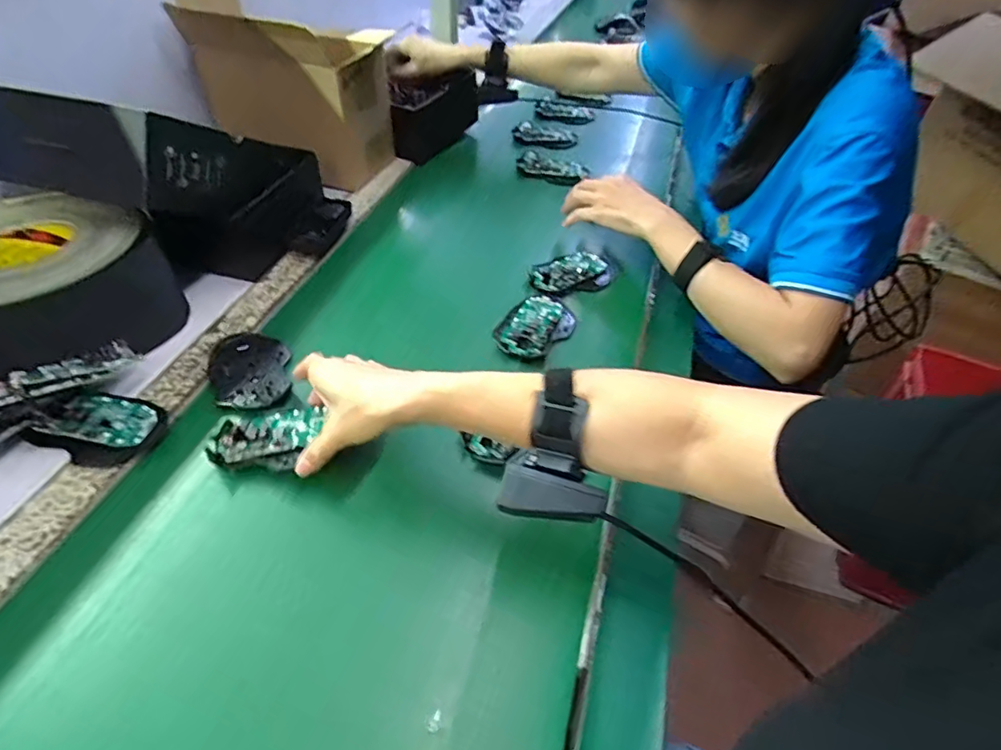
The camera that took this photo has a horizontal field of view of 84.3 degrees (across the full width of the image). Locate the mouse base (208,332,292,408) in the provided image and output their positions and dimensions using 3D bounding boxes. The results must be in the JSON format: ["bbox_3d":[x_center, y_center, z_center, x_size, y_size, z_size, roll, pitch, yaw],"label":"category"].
[{"bbox_3d":[-0.258,-0.008,0.568,0.077,0.008,0.114,-8,46,-13],"label":"mouse base"}]

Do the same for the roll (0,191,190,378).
[{"bbox_3d":[-0.463,-0.097,0.568,0.202,0.113,0.200,3,45,-3],"label":"roll"}]

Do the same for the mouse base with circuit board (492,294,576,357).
[{"bbox_3d":[0.042,-0.059,0.654,0.072,0.023,0.115,29,49,22],"label":"mouse base with circuit board"}]

